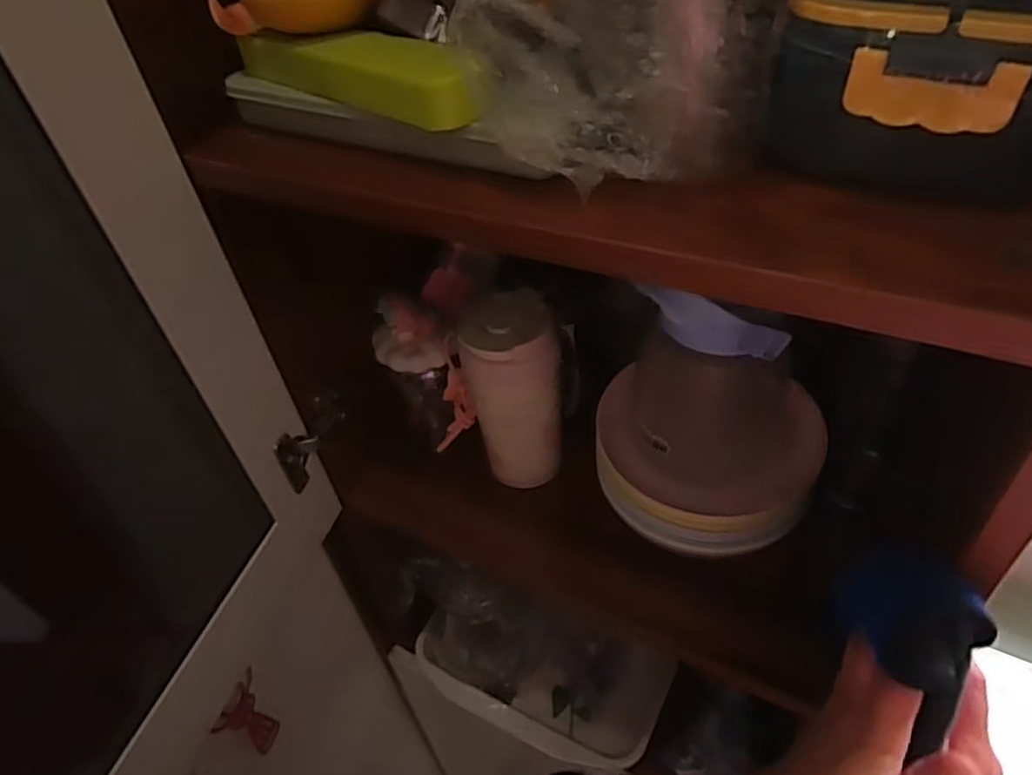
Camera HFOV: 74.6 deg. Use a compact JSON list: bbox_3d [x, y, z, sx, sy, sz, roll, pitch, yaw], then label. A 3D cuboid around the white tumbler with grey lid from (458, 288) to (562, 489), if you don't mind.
[{"bbox_3d":[-0.001,0.003,0.593,0.074,0.164,0.079,-4,43,4],"label":"white tumbler with grey lid"}]

